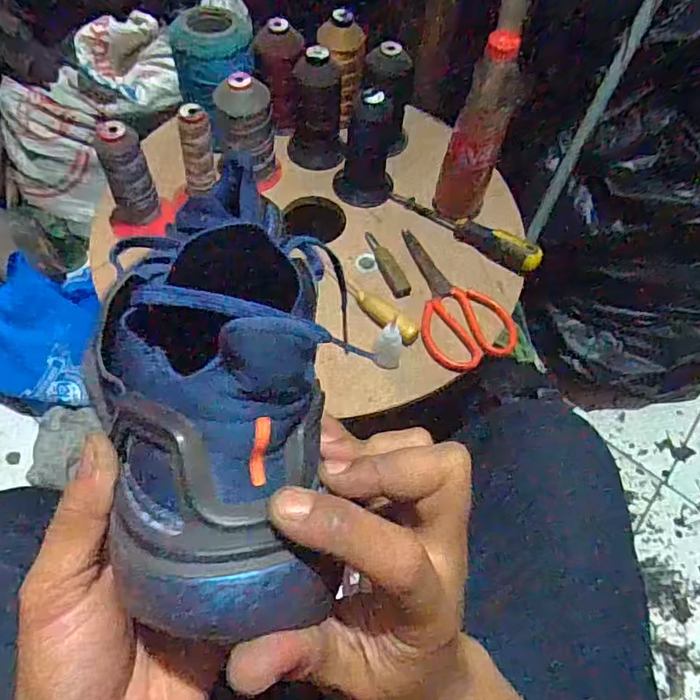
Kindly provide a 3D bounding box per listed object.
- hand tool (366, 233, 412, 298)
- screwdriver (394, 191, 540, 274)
[{"bbox_3d":[0.044,-0.107,0.681,0.024,0.013,0.107,-18,62,-14],"label":"hand tool"},{"bbox_3d":[0.144,-0.155,0.706,0.202,0.035,0.031,29,62,13],"label":"screwdriver"}]

